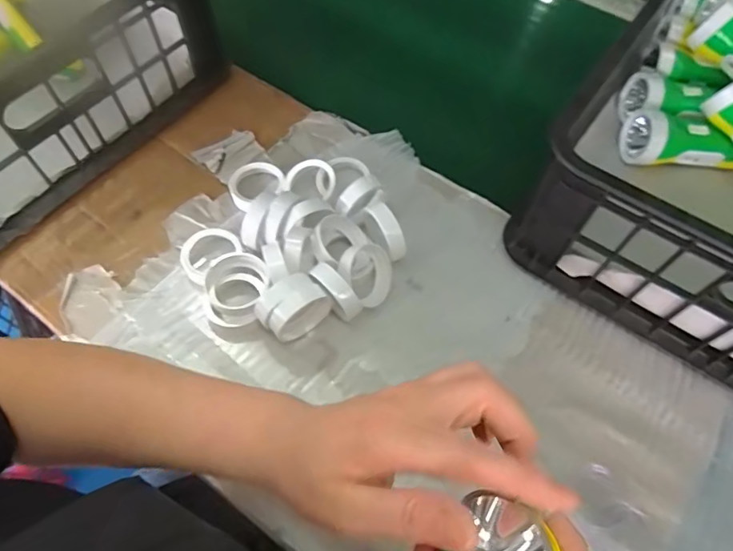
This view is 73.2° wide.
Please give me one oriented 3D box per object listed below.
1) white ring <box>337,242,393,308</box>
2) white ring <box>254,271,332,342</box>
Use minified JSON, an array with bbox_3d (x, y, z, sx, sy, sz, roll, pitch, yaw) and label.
[{"bbox_3d":[-0.001,-0.003,0.412,0.046,0.053,0.024,-42,37,-22],"label":"white ring"},{"bbox_3d":[-0.057,0.026,0.398,0.059,0.052,0.030,-22,63,-14],"label":"white ring"}]

